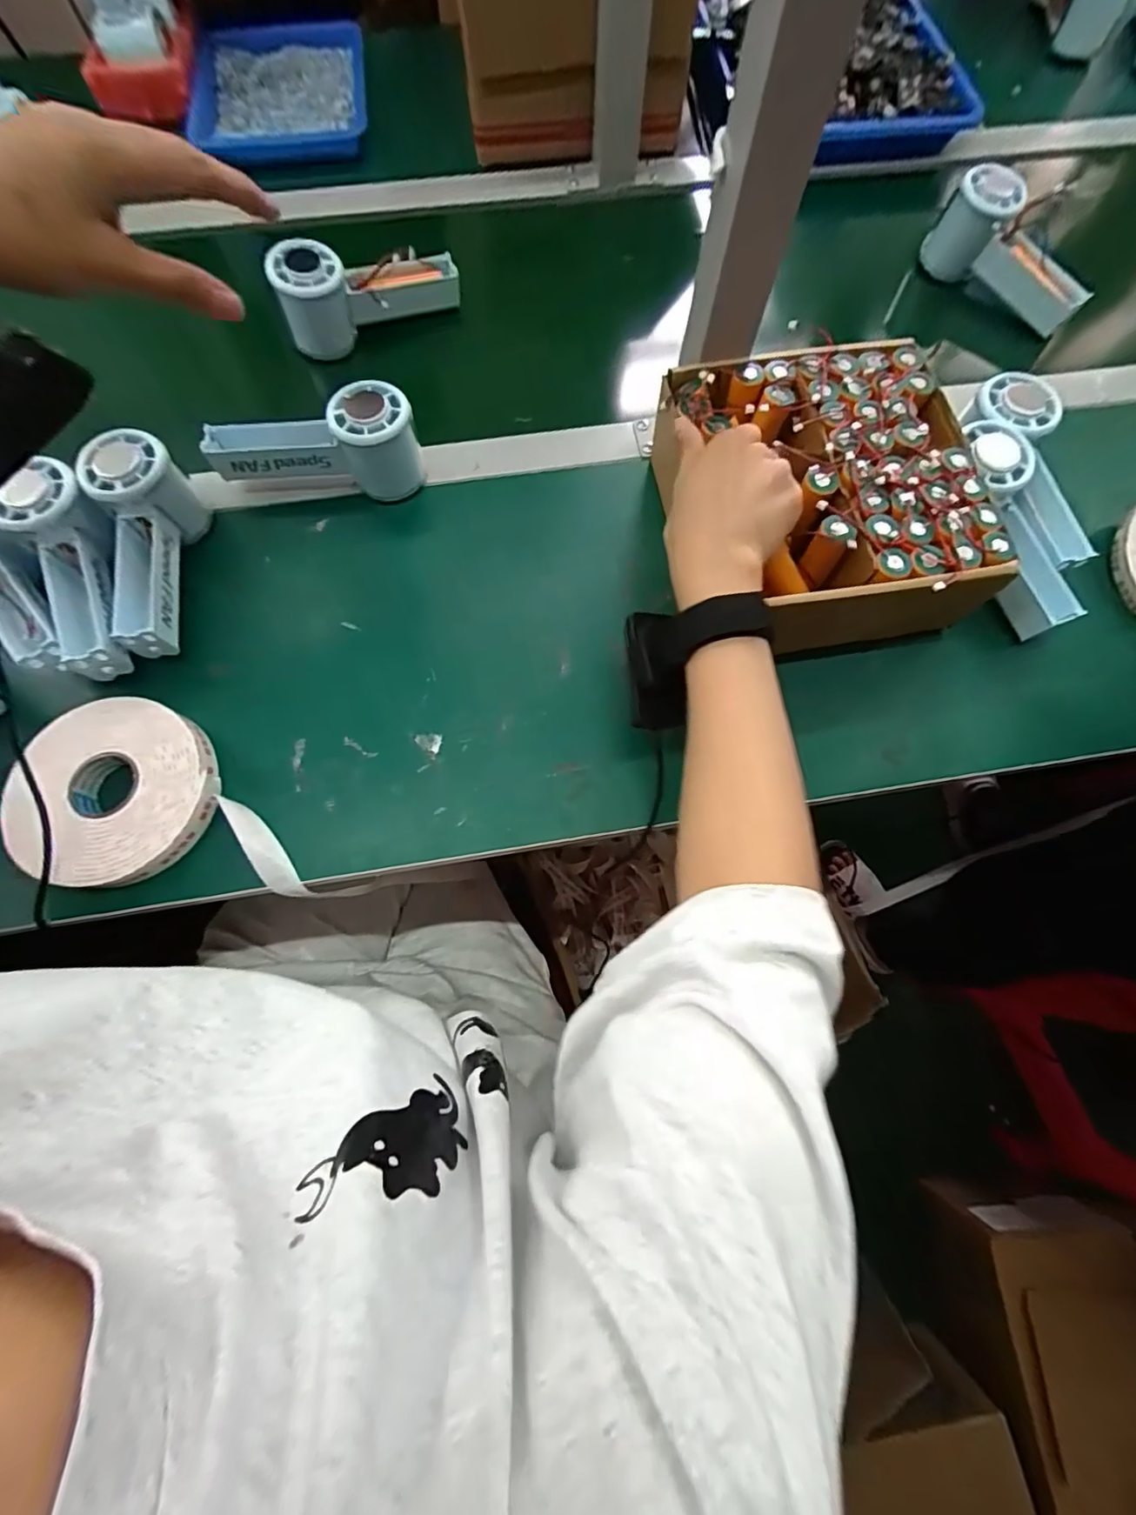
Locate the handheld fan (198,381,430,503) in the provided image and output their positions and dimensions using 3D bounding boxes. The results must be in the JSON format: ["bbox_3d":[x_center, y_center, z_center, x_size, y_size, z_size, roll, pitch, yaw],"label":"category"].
[{"bbox_3d":[-0.191,-0.241,0.404,0.157,0.056,0.053,4,73,0],"label":"handheld fan"}]

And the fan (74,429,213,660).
[{"bbox_3d":[-0.292,-0.144,0.369,0.054,0.064,0.142,-13,74,-5],"label":"fan"}]

